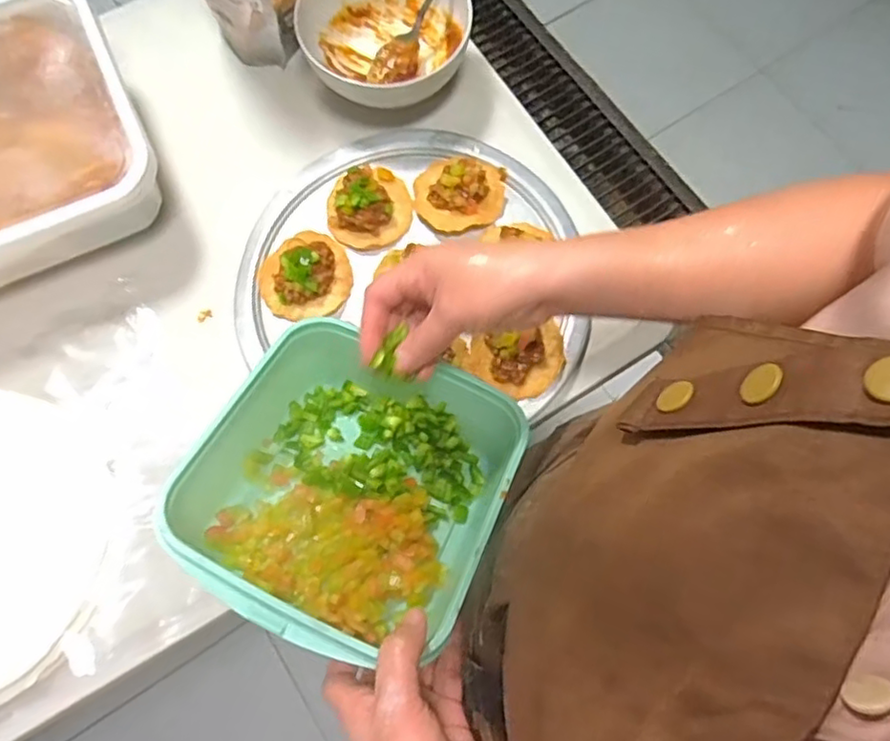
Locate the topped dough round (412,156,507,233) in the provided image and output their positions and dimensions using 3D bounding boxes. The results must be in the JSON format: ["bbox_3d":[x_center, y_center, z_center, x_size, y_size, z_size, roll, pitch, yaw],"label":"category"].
[{"bbox_3d":[0.013,-0.165,0.584,0.081,0.026,0.076,0,72,0],"label":"topped dough round"}]

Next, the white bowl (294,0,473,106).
[{"bbox_3d":[-0.055,-0.316,0.616,0.157,0.079,0.153,-5,72,-2],"label":"white bowl"}]

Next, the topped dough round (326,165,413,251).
[{"bbox_3d":[-0.069,-0.151,0.581,0.074,0.033,0.076,0,72,0],"label":"topped dough round"}]

